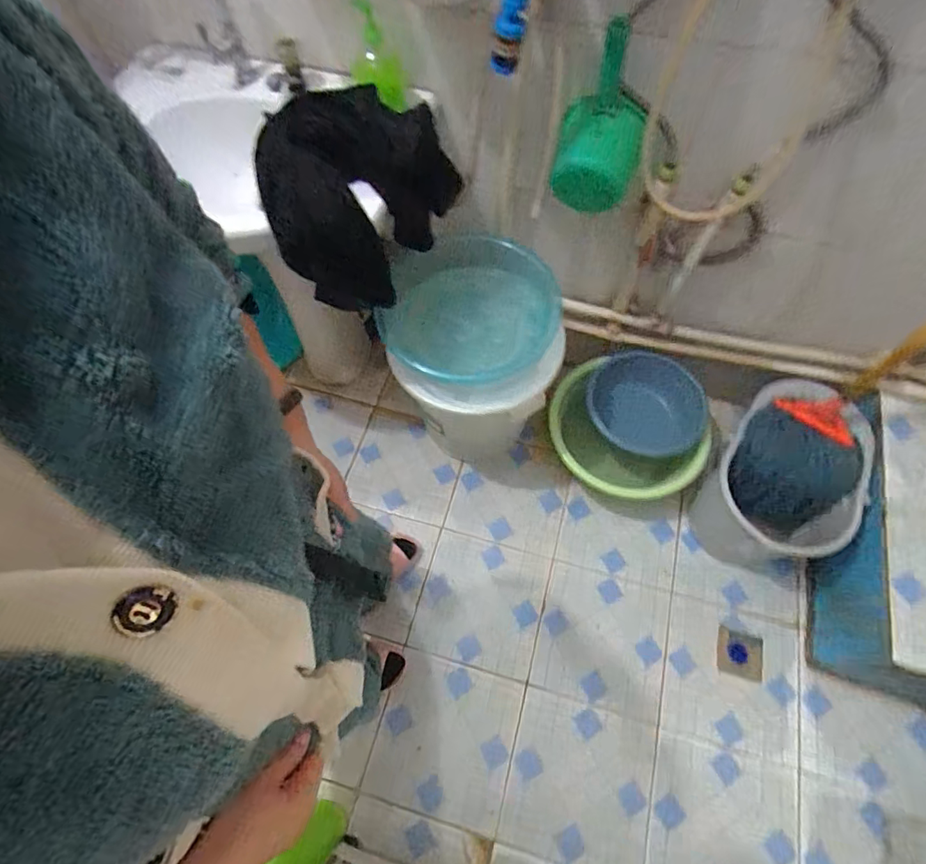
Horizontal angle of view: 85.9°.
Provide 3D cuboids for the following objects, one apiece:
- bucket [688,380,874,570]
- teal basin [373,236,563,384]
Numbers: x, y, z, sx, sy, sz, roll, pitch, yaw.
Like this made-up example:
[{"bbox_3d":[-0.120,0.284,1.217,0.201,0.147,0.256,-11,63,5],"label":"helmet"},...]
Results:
[{"bbox_3d":[0.739,0.107,1.181,0.273,0.282,0.420,26,68,13],"label":"bucket"},{"bbox_3d":[0.020,-0.252,1.011,0.352,0.114,0.324,-1,64,1],"label":"teal basin"}]

